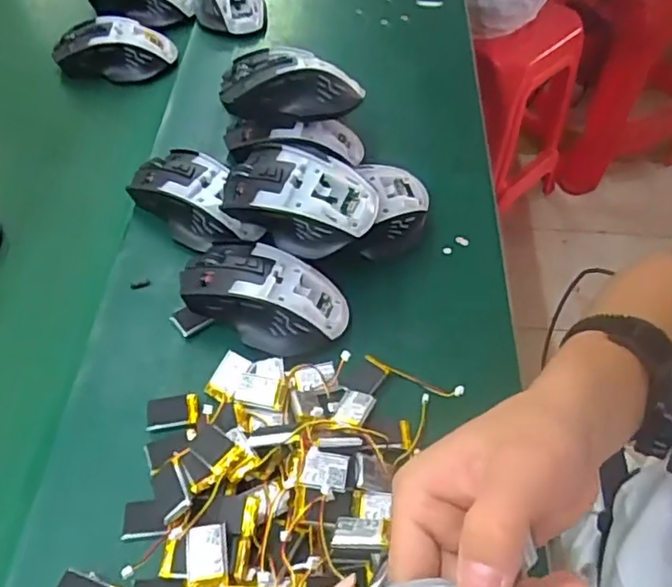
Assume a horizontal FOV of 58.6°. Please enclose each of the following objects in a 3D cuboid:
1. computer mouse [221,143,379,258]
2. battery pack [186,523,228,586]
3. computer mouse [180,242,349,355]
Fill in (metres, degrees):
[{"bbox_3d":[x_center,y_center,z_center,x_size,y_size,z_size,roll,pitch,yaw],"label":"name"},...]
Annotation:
[{"bbox_3d":[-0.028,-0.068,0.418,0.107,0.041,0.061,23,59,15],"label":"computer mouse"},{"bbox_3d":[-0.066,0.134,0.307,0.020,0.004,0.030,-5,57,-5],"label":"battery pack"},{"bbox_3d":[-0.053,0.002,0.409,0.118,0.040,0.065,21,58,13],"label":"computer mouse"}]

